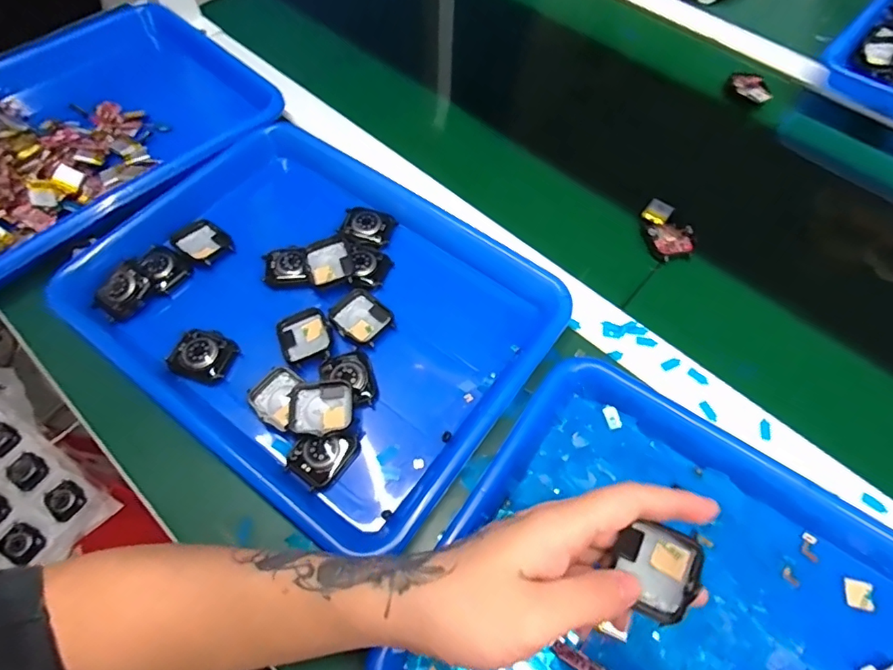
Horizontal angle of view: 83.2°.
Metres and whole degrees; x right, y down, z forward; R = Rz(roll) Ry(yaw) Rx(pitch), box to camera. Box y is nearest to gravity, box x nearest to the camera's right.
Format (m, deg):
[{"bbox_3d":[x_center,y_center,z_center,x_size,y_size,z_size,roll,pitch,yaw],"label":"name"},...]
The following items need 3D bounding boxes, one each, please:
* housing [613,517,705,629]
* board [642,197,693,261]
[{"bbox_3d":[0.102,0.114,0.245,0.037,0.008,0.043,28,94,21],"label":"housing"},{"bbox_3d":[0.193,-0.093,0.439,0.033,0.014,0.053,-13,62,-7],"label":"board"}]

